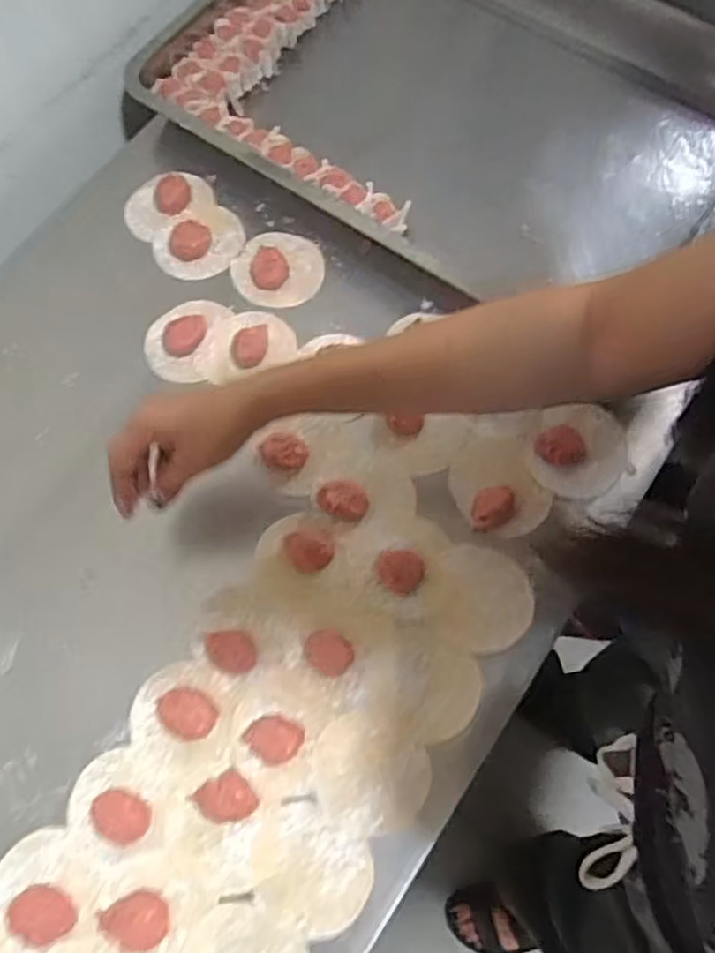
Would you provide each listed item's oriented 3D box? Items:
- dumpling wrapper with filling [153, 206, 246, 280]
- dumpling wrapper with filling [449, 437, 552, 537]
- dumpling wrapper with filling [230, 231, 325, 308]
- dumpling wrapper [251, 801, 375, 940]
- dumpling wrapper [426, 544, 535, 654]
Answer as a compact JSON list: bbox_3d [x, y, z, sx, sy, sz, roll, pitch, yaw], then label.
[{"bbox_3d":[-0.153,-0.228,0.670,0.086,0.019,0.074,-14,70,-3],"label":"dumpling wrapper with filling"},{"bbox_3d":[0.114,0.007,0.570,0.070,0.015,0.084,-20,71,-5],"label":"dumpling wrapper with filling"},{"bbox_3d":[-0.076,-0.202,0.655,0.084,0.017,0.084,-4,70,1],"label":"dumpling wrapper with filling"},{"bbox_3d":[-0.033,0.270,0.484,0.084,0.004,0.070,31,74,14],"label":"dumpling wrapper"},{"bbox_3d":[0.095,0.094,0.541,0.079,0.004,0.080,0,73,0],"label":"dumpling wrapper"}]

